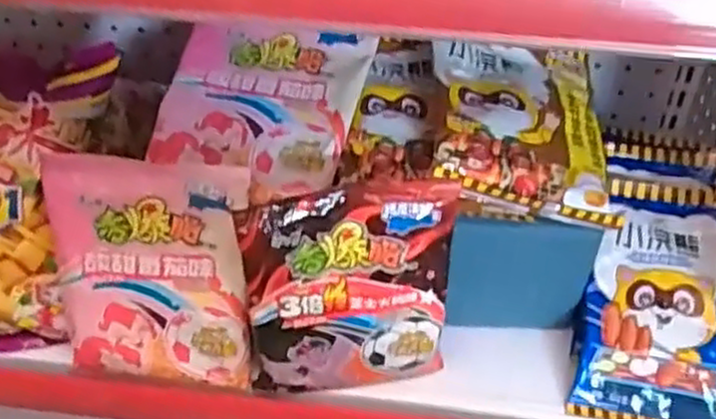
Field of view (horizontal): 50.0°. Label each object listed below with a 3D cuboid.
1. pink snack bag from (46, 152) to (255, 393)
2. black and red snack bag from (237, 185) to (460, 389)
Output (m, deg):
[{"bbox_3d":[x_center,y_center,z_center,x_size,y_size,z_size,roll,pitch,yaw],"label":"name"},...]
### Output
[{"bbox_3d":[-0.133,0.039,0.506,0.124,0.150,0.045,3,16,2],"label":"pink snack bag"},{"bbox_3d":[-0.005,0.051,0.481,0.124,0.143,0.046,-10,44,-12],"label":"black and red snack bag"}]

